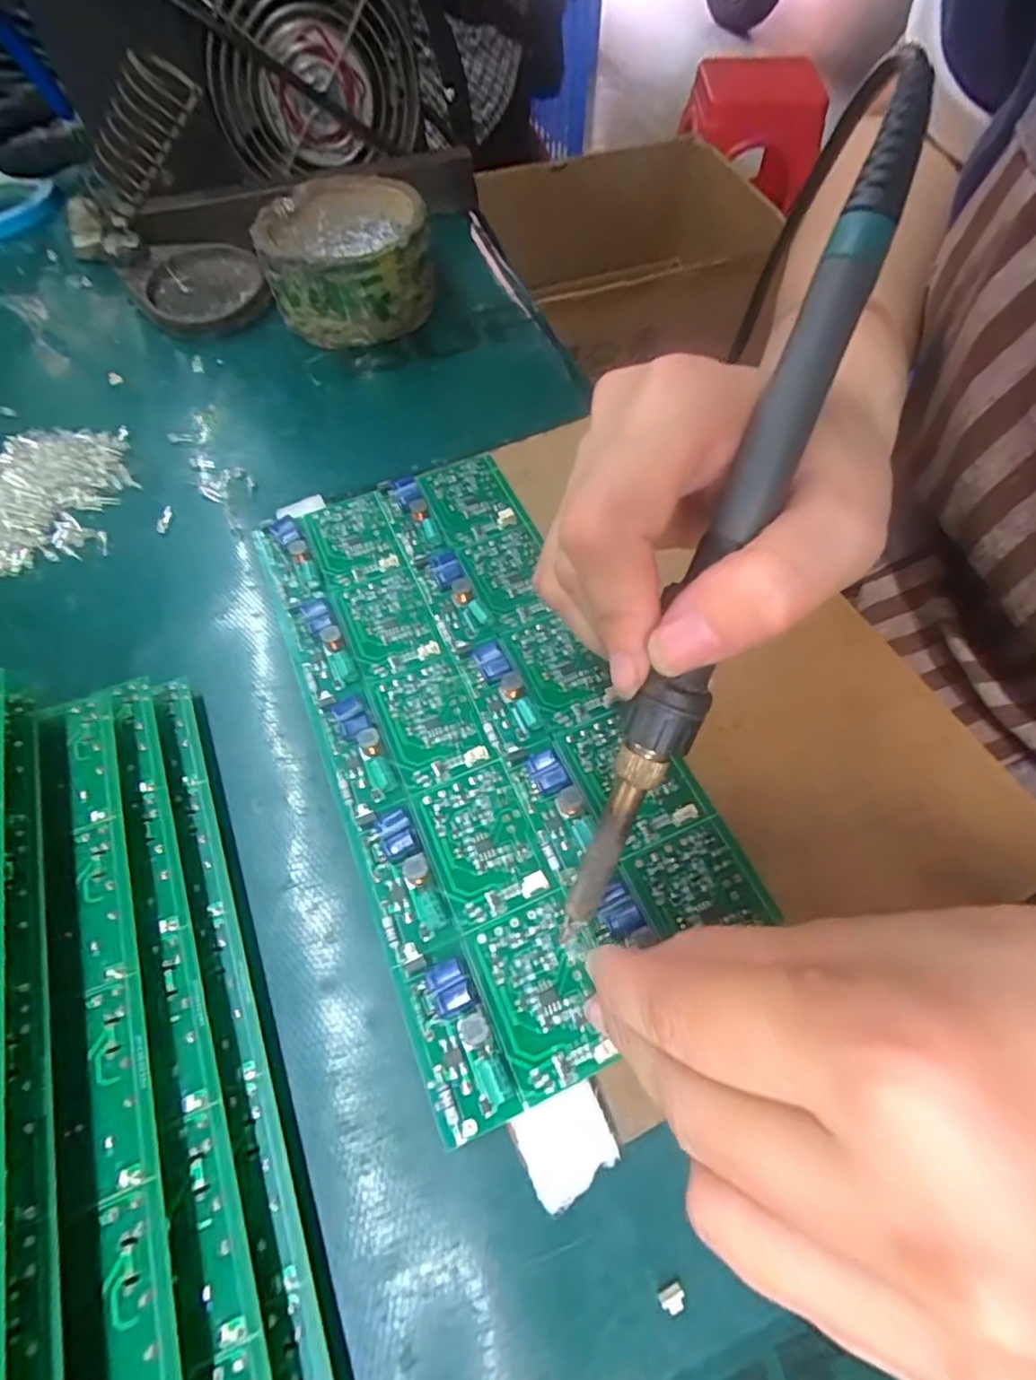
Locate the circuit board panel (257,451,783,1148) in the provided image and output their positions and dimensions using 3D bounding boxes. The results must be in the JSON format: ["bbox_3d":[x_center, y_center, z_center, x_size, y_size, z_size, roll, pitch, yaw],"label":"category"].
[{"bbox_3d":[-0.014,0.004,0.212,0.109,0.008,0.223,-18,62,-9],"label":"circuit board panel"}]

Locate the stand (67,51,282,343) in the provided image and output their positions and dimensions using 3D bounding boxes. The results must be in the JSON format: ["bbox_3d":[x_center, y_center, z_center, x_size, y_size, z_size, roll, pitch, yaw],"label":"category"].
[{"bbox_3d":[-0.185,-0.256,0.324,0.087,0.089,0.107,-26,63,-13],"label":"stand"}]

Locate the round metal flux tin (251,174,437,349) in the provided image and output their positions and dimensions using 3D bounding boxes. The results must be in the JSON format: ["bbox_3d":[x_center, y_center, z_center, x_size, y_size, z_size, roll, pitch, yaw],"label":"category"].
[{"bbox_3d":[-0.090,-0.229,0.335,0.084,0.051,0.079,0,60,1],"label":"round metal flux tin"}]

